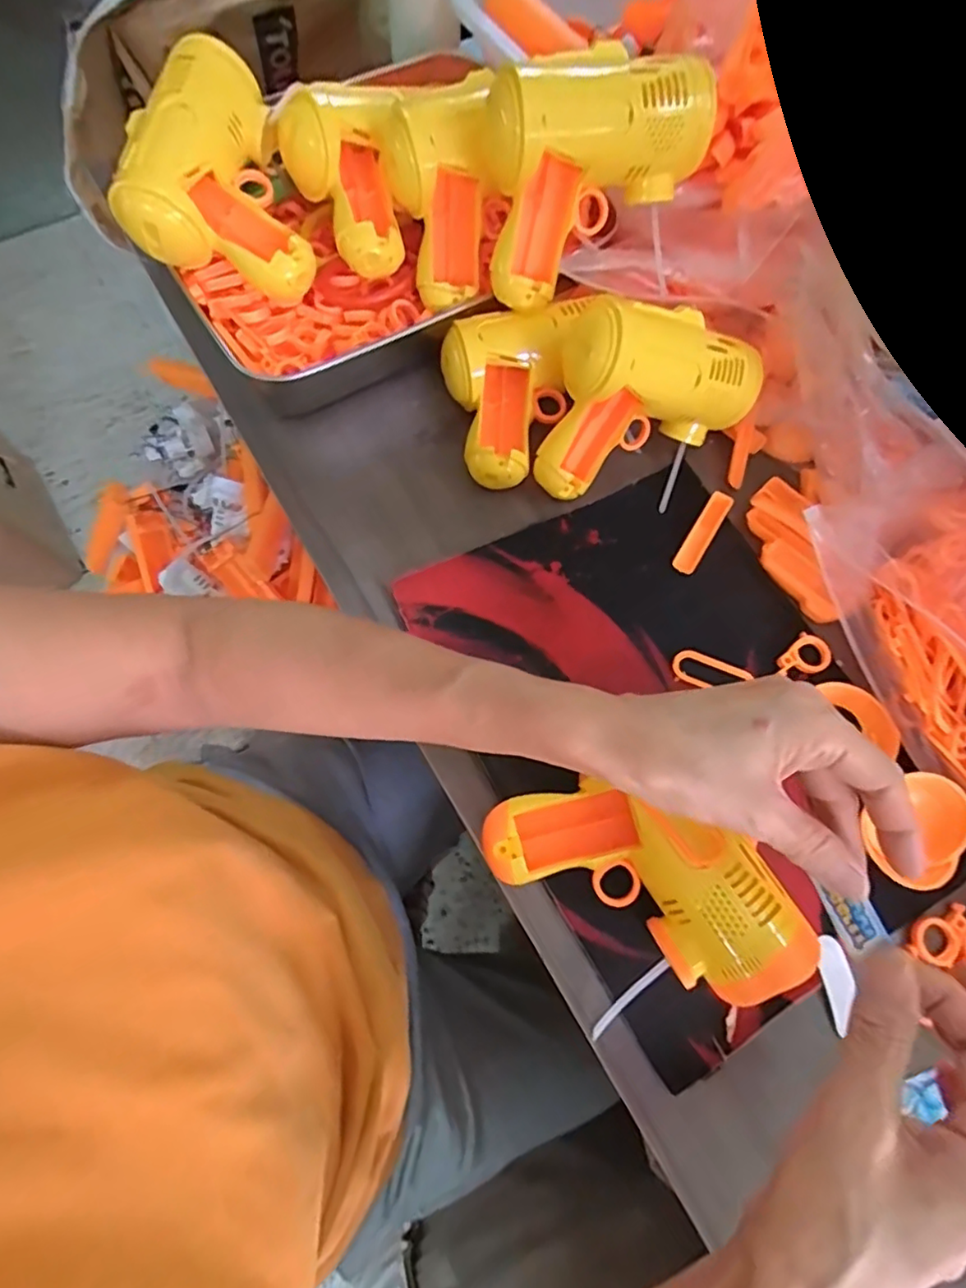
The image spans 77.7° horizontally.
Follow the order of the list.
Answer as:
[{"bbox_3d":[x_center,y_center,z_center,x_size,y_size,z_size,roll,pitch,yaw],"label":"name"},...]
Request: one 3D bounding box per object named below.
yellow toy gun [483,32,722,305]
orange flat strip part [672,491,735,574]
[{"bbox_3d":[0.067,-0.281,0.363,0.134,0.112,0.059,-10,54,-9],"label":"yellow toy gun"},{"bbox_3d":[0.149,-0.076,0.405,0.016,0.010,0.063,31,73,8],"label":"orange flat strip part"}]

